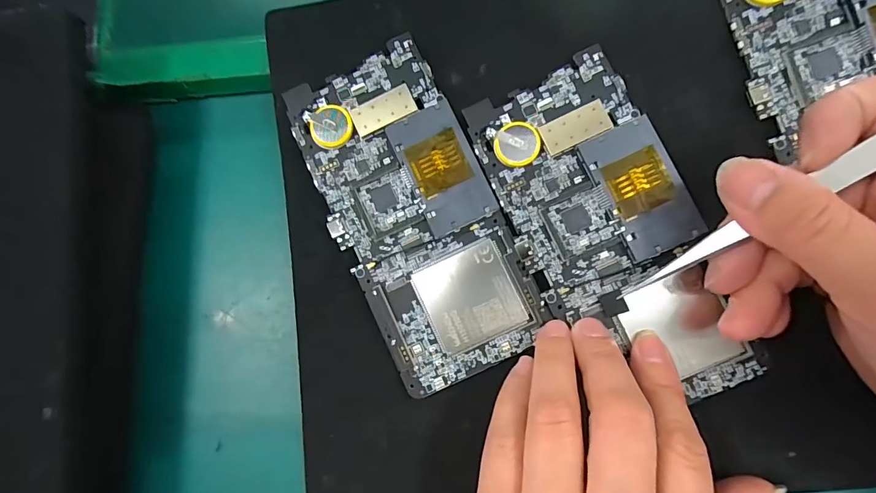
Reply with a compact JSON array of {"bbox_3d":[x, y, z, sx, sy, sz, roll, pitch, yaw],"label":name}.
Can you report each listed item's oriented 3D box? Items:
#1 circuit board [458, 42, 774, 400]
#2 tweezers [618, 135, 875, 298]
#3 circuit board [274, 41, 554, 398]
[{"bbox_3d":[0.074,-0.006,0.187,0.072,0.011,0.151,-25,82,5],"label":"circuit board"},{"bbox_3d":[0.120,-0.014,0.146,0.123,0.004,0.010,-40,80,31],"label":"tweezers"},{"bbox_3d":[-0.011,-0.016,0.194,0.074,0.008,0.151,-26,77,1],"label":"circuit board"}]

